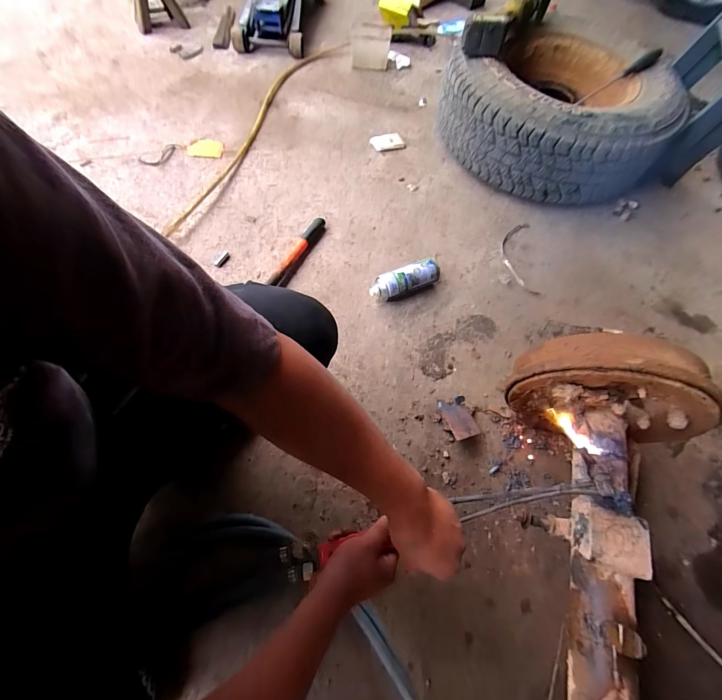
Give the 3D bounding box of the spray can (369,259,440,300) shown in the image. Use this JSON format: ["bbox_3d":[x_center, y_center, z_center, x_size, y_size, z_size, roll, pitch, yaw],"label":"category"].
[{"bbox_3d":[0.115,-0.176,0.856,0.186,0.071,0.058,-20,67,-12],"label":"spray can"}]

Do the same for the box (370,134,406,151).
[{"bbox_3d":[0.090,-0.721,1.145,0.116,0.019,0.070,-13,66,-9],"label":"box"}]

